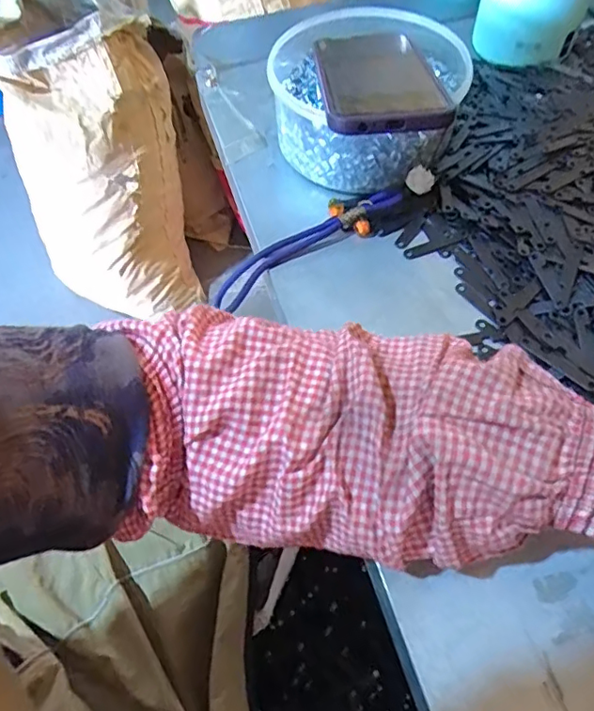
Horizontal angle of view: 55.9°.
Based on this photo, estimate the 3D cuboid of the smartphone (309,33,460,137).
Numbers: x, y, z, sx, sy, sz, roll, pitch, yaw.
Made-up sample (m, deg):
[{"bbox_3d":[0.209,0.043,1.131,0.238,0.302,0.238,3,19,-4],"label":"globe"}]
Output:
[{"bbox_3d":[0.059,-0.198,0.404,0.083,0.015,0.154,-6,45,1],"label":"smartphone"}]

